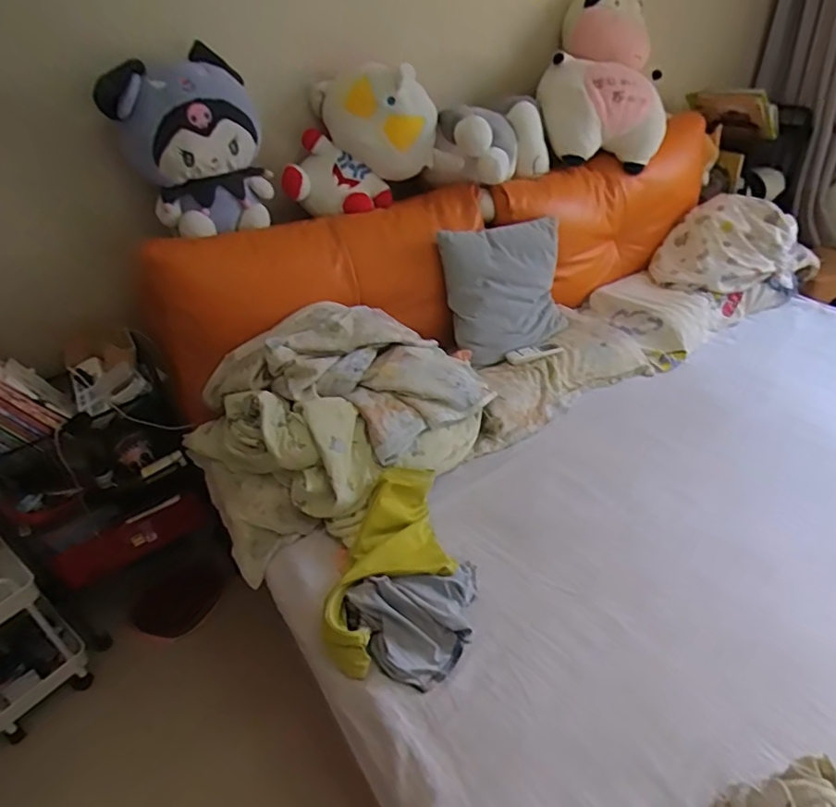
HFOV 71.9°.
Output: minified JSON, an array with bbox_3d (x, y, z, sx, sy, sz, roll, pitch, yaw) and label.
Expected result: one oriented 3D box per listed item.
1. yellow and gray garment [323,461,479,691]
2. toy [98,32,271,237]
[{"bbox_3d":[-0.016,0.292,1.070,0.241,0.103,0.402,3,36,13],"label":"yellow and gray garment"},{"bbox_3d":[-0.471,-0.534,1.233,0.274,0.347,0.212,-14,36,-11],"label":"toy"}]

